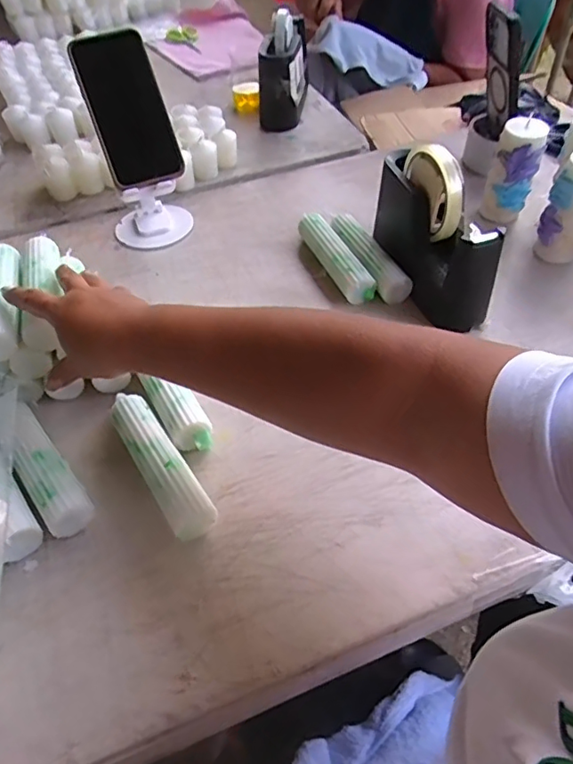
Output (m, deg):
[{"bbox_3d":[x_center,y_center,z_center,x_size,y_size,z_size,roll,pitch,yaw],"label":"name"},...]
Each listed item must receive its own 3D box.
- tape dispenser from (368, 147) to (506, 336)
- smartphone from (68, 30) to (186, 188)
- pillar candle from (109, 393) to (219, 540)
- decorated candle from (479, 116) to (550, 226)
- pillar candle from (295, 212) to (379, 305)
[{"bbox_3d":[0.146,-0.153,0.544,0.056,0.131,0.169,-20,52,-13],"label":"tape dispenser"},{"bbox_3d":[-0.172,-0.297,0.593,0.079,0.161,0.015,-21,10,-14],"label":"smartphone"},{"bbox_3d":[-0.099,0.065,0.430,0.032,0.034,0.137,-28,54,-19],"label":"pillar candle"},{"bbox_3d":[0.259,-0.237,0.629,0.048,0.118,0.043,15,52,15],"label":"decorated candle"},{"bbox_3d":[0.052,-0.138,0.602,0.028,0.036,0.136,-20,51,-13],"label":"pillar candle"}]

